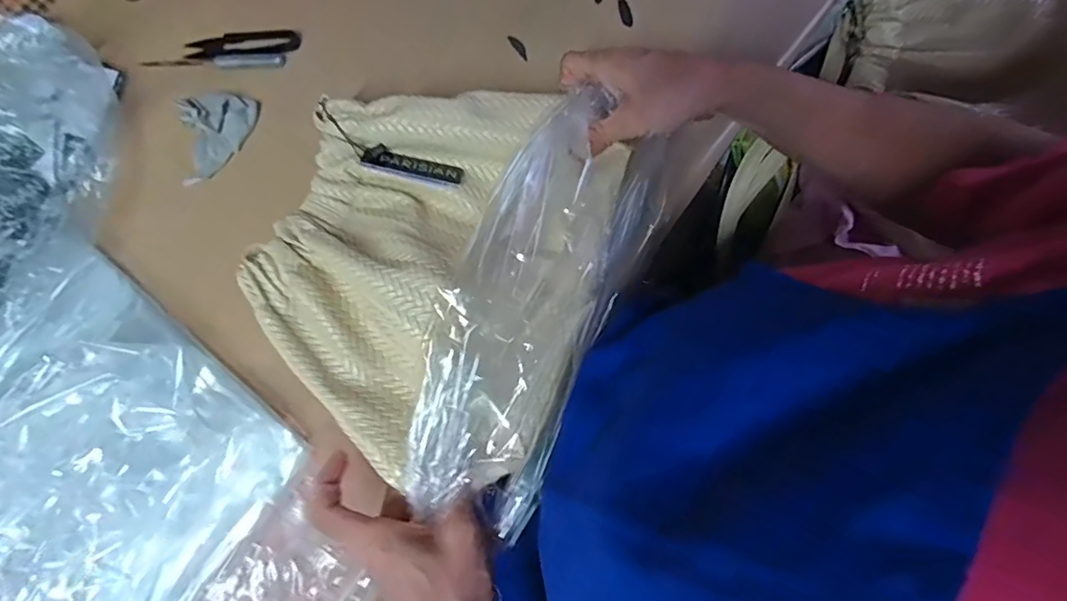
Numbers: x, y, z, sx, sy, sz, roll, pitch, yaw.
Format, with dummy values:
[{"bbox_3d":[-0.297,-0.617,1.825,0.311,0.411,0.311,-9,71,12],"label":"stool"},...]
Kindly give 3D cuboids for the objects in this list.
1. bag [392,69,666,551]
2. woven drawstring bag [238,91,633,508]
[{"bbox_3d":[0.000,-0.004,0.369,0.106,0.056,0.288,21,74,4],"label":"bag"},{"bbox_3d":[-0.064,-0.027,0.384,0.233,0.056,0.272,27,79,5],"label":"woven drawstring bag"}]

